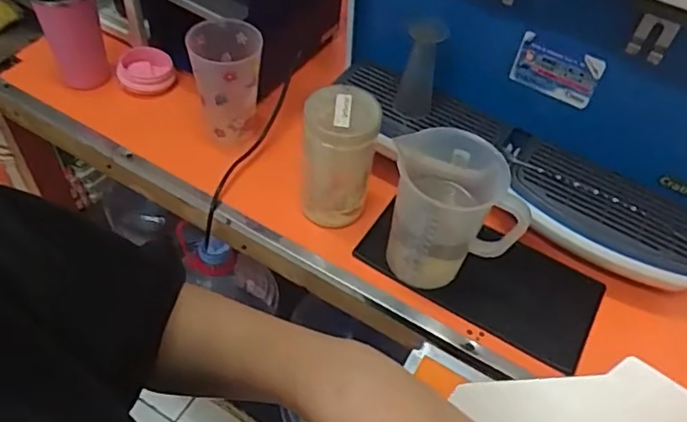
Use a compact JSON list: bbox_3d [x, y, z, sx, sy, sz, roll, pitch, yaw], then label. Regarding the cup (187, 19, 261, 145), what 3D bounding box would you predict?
[{"bbox_3d":[-0.156,-0.177,0.798,0.091,0.141,0.102,2,52,-4],"label":"cup"}]

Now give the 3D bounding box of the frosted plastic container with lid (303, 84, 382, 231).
[{"bbox_3d":[-0.008,-0.063,0.724,0.088,0.169,0.079,9,52,2],"label":"frosted plastic container with lid"}]

